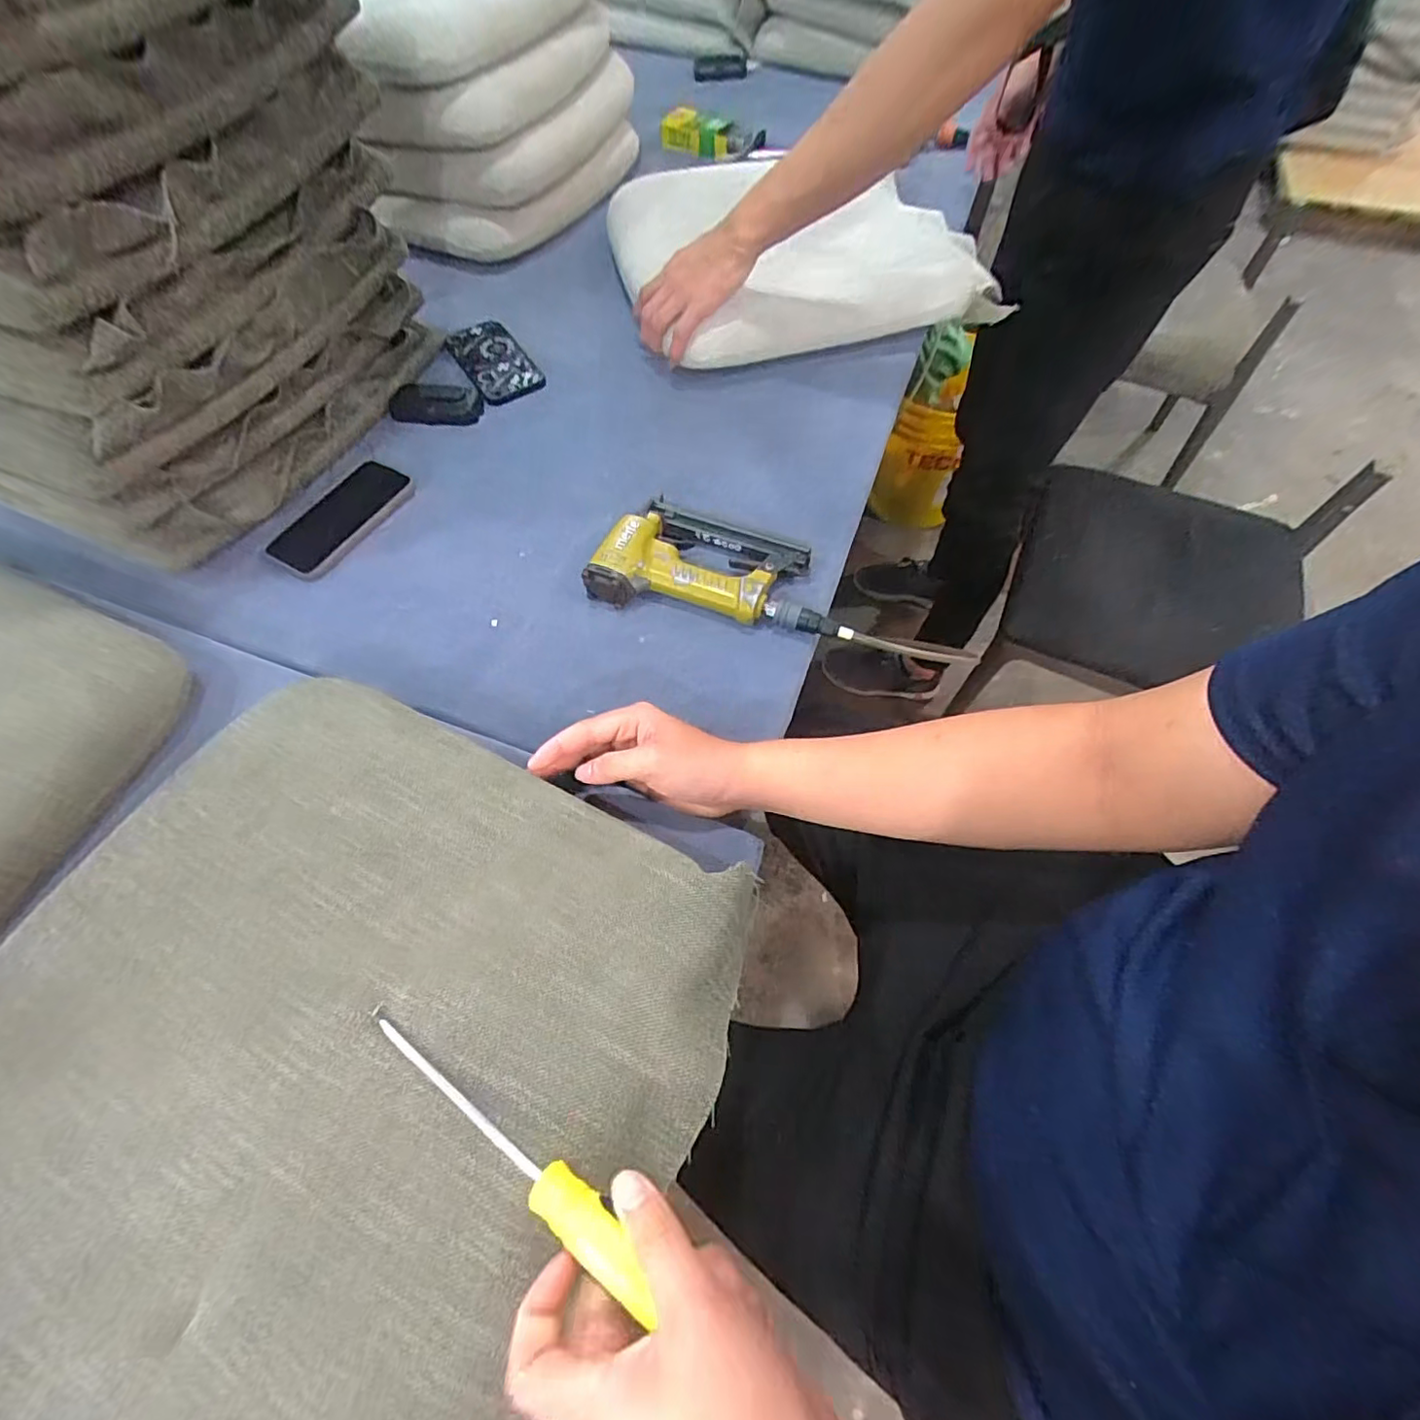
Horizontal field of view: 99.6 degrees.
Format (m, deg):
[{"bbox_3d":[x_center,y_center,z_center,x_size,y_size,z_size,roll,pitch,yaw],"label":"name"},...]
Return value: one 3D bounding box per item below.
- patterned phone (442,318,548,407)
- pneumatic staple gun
[{"bbox_3d":[-0.287,-0.461,0.792,0.081,0.015,0.160,-30,64,-13],"label":"patterned phone"},{"bbox_3d":[0.015,-0.130,0.592,0.235,0.056,0.141,22,65,14],"label":"pneumatic staple gun"}]

